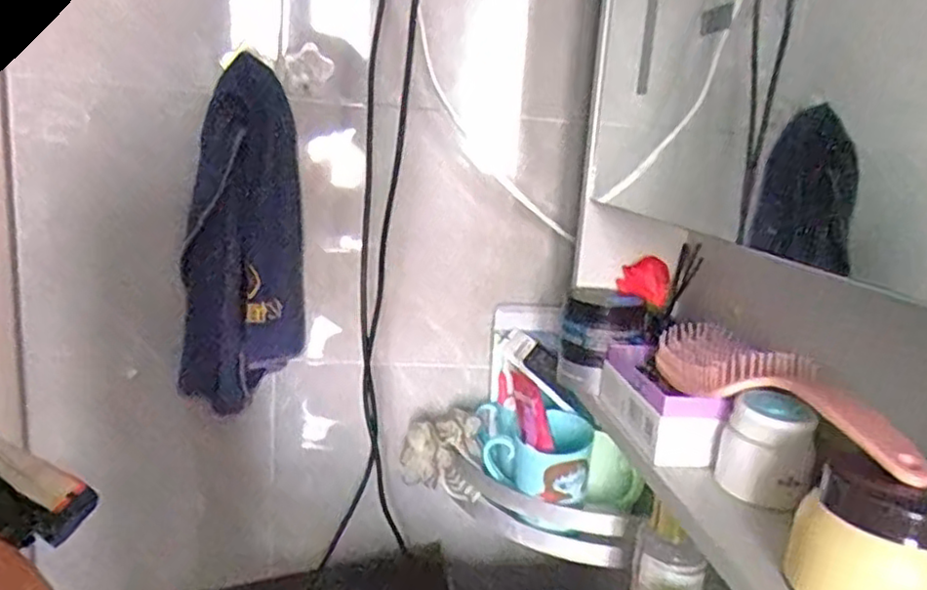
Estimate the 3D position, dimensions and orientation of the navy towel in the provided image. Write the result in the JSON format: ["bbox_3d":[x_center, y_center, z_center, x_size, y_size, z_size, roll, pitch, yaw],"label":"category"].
[{"bbox_3d":[-0.234,-0.058,0.739,0.122,0.350,0.061,0,13,-20],"label":"navy towel"}]

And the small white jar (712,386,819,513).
[{"bbox_3d":[0.193,0.099,0.445,0.052,0.067,0.052,10,14,22],"label":"small white jar"}]

